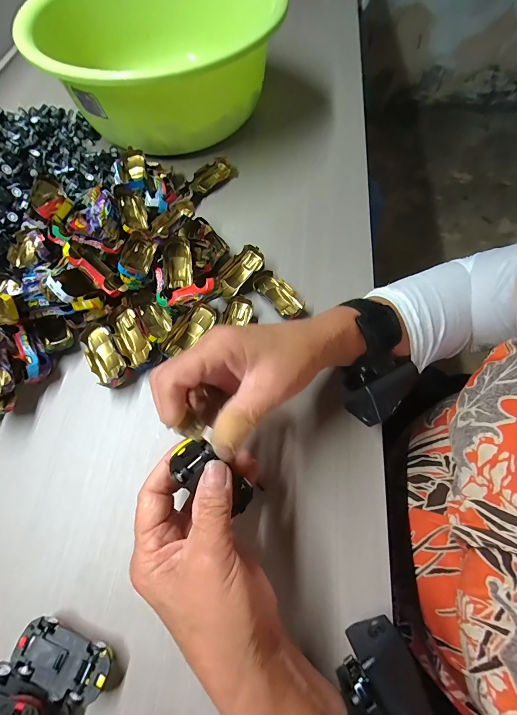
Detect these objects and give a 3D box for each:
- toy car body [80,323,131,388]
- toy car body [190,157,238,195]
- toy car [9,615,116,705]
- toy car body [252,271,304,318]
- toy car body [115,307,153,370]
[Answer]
[{"bbox_3d":[-0.150,-0.003,0.306,0.030,0.016,0.070,-31,68,-12],"label":"toy car body"},{"bbox_3d":[-0.062,-0.244,0.430,0.037,0.015,0.066,38,71,17],"label":"toy car body"},{"bbox_3d":[-0.131,0.202,0.217,0.065,0.021,0.030,18,67,10],"label":"toy car"},{"bbox_3d":[0.022,-0.068,0.337,0.029,0.014,0.063,-36,69,-14],"label":"toy car body"},{"bbox_3d":[-0.124,-0.020,0.317,0.031,0.013,0.060,-24,67,-10],"label":"toy car body"}]

